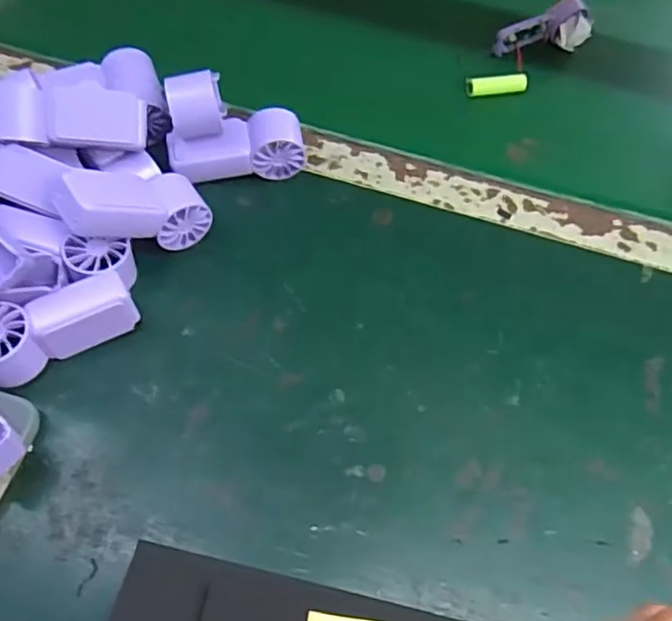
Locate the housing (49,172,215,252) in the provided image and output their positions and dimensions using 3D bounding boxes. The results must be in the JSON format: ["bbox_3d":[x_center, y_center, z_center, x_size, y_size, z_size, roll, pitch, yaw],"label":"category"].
[{"bbox_3d":[-0.127,-0.066,0.397,0.092,0.032,0.040,0,53,-42],"label":"housing"}]

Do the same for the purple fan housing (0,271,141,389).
[{"bbox_3d":[-0.165,0.011,0.369,0.092,0.036,0.032,-26,64,-18],"label":"purple fan housing"}]

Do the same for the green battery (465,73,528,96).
[{"bbox_3d":[0.140,-0.196,0.545,0.053,0.012,0.014,-5,60,-7],"label":"green battery"}]

